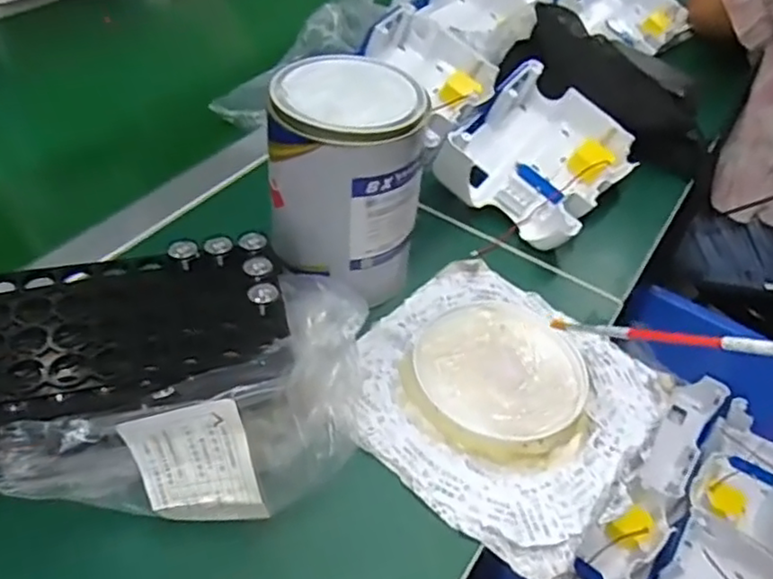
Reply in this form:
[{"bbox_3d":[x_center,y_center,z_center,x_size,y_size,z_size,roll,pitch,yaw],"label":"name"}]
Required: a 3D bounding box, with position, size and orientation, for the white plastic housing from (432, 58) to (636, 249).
[{"bbox_3d":[0.143,-0.124,0.611,0.143,0.071,0.186,29,49,22],"label":"white plastic housing"}]

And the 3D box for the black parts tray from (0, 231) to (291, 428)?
[{"bbox_3d":[-0.160,0.022,0.379,0.197,0.033,0.112,-9,46,-14],"label":"black parts tray"}]

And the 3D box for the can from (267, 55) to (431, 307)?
[{"bbox_3d":[-0.027,-0.076,0.469,0.099,0.139,0.096,3,44,-3],"label":"can"}]

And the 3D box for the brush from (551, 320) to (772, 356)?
[{"bbox_3d":[0.180,0.028,0.318,0.005,0.008,0.230,-26,15,-28],"label":"brush"}]

